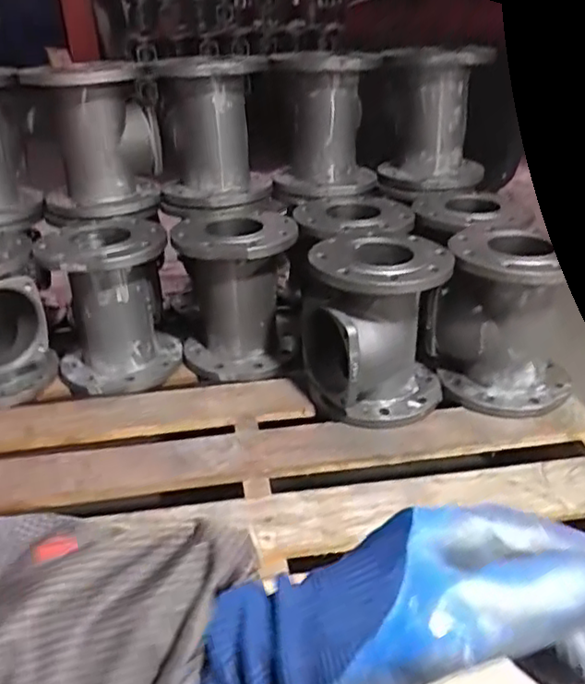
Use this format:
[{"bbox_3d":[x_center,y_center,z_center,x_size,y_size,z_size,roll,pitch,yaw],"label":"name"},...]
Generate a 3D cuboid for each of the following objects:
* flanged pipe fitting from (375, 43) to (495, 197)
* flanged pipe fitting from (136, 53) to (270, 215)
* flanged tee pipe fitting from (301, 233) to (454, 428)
[{"bbox_3d":[0.257,-0.416,1.211,0.182,0.247,0.203,1,29,5],"label":"flanged pipe fitting"},{"bbox_3d":[-0.142,-0.372,1.141,0.199,0.237,0.202,-5,29,-5],"label":"flanged pipe fitting"},{"bbox_3d":[0.130,-0.019,1.012,0.201,0.249,0.191,-7,29,-10],"label":"flanged tee pipe fitting"}]

